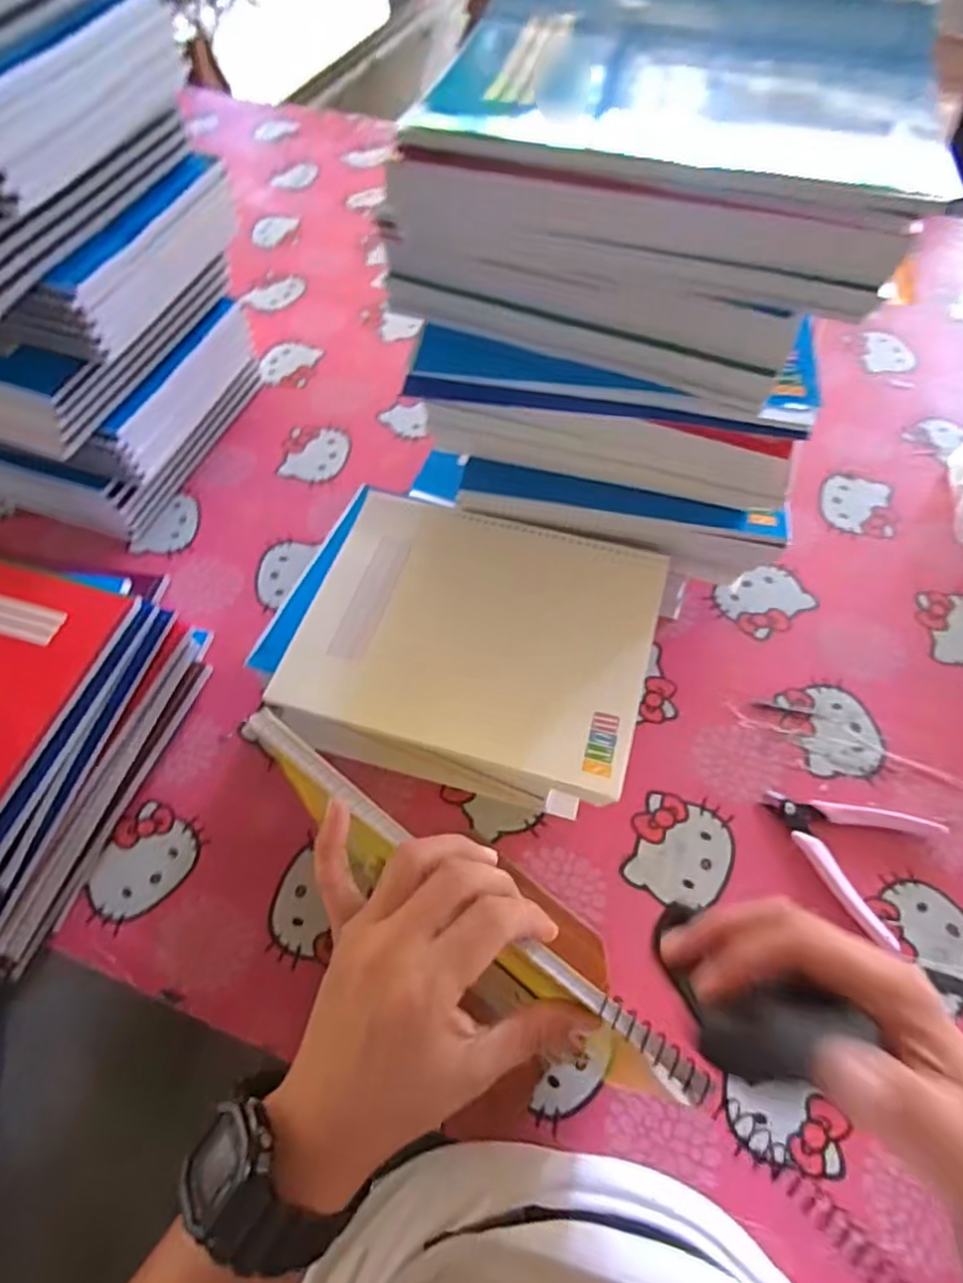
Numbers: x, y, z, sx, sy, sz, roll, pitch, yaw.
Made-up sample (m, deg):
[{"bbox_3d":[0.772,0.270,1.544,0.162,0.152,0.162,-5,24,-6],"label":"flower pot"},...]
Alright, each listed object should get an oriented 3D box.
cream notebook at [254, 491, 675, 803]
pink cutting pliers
[{"bbox_3d":[-0.001,-0.012,0.499,0.247,0.024,0.203,14,61,10],"label":"cream notebook"},{"bbox_3d":[0.270,0.163,0.477,0.122,0.015,0.094,8,60,7],"label":"pink cutting pliers"}]

